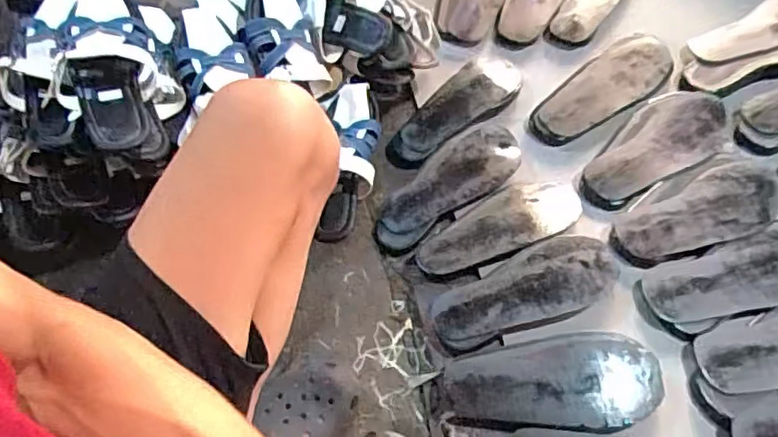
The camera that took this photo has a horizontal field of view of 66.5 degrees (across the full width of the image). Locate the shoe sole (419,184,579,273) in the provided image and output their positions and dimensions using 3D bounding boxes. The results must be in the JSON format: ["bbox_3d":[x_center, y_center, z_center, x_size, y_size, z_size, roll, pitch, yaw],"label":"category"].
[{"bbox_3d":[0.147,0.011,0.787,0.237,0.028,0.093,-24,62,-10],"label":"shoe sole"}]

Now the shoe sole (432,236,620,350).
[{"bbox_3d":[0.169,0.087,0.723,0.236,0.022,0.086,-22,61,-9],"label":"shoe sole"}]

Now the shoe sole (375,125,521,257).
[{"bbox_3d":[0.084,-0.047,0.846,0.254,0.016,0.095,-38,65,-17],"label":"shoe sole"}]

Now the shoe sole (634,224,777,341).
[{"bbox_3d":[0.439,0.075,0.744,0.274,0.038,0.096,-20,61,-8],"label":"shoe sole"}]

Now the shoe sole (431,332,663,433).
[{"bbox_3d":[0.175,0.184,0.664,0.242,0.023,0.102,-2,60,2],"label":"shoe sole"}]

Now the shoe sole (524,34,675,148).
[{"bbox_3d":[0.330,-0.200,0.924,0.267,0.017,0.100,-33,63,-15],"label":"shoe sole"}]

